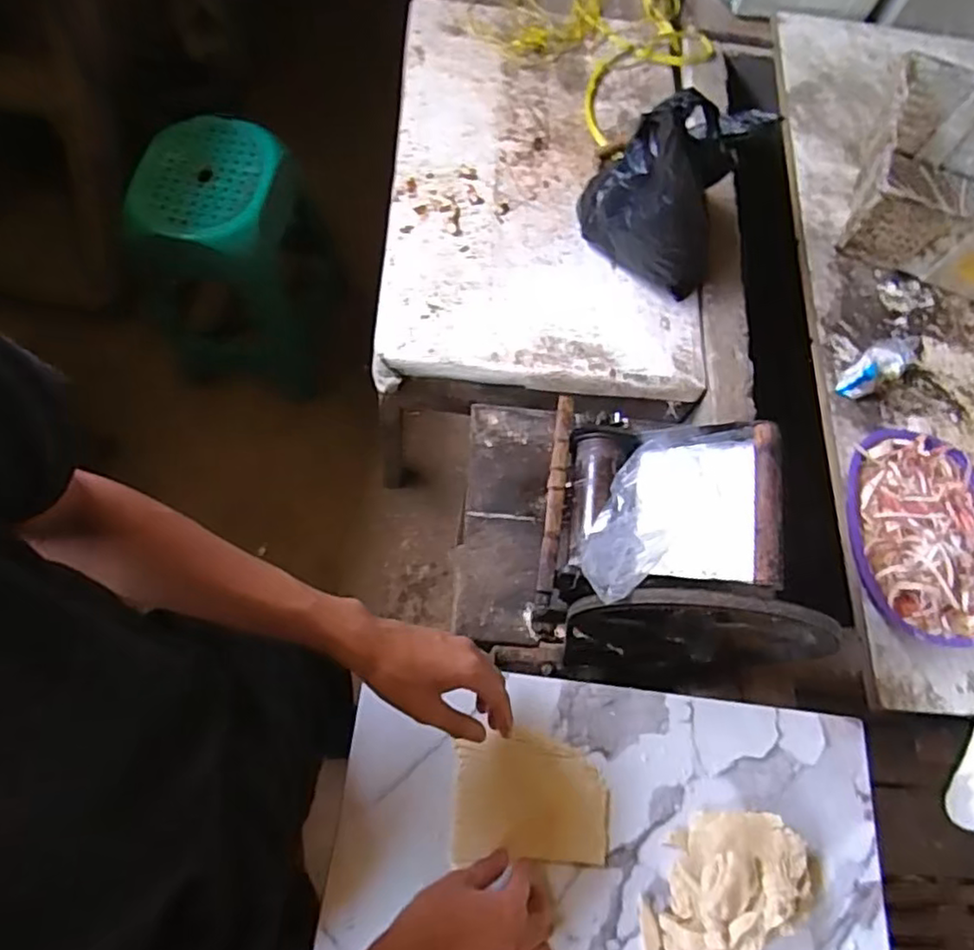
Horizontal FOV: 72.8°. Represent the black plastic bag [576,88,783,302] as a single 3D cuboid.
[{"bbox_3d":[0.284,-0.453,1.050,0.230,0.290,0.182,13,68,-1],"label":"black plastic bag"}]

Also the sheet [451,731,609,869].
[{"bbox_3d":[0.040,0.292,0.596,0.136,0.007,0.100,3,65,-7],"label":"sheet"}]

